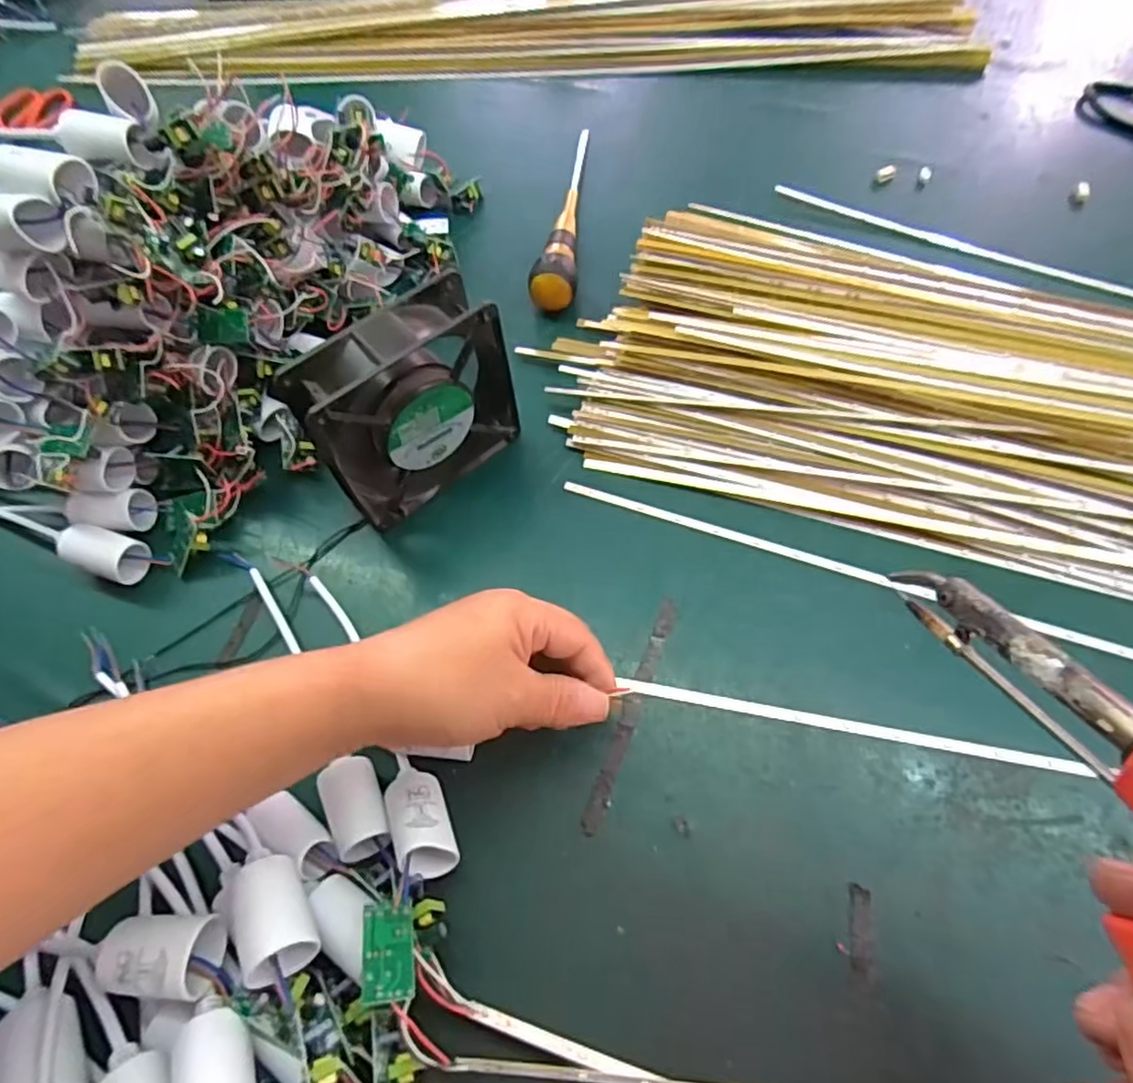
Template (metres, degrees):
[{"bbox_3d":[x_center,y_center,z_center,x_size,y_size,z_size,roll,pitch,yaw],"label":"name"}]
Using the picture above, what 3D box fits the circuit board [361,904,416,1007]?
[{"bbox_3d":[-0.075,0.172,0.273,0.021,0.004,0.037,5,40,-19],"label":"circuit board"}]

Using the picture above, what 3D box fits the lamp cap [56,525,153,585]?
[{"bbox_3d":[-0.287,0.006,0.406,0.045,0.028,0.031,23,65,14],"label":"lamp cap"}]

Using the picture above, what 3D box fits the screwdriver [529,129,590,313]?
[{"bbox_3d":[0.003,-0.280,0.543,0.033,0.036,0.239,5,62,6],"label":"screwdriver"}]

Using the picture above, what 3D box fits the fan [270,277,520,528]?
[{"bbox_3d":[-0.092,-0.078,0.390,0.124,0.120,0.047,-34,65,-15],"label":"fan"}]

